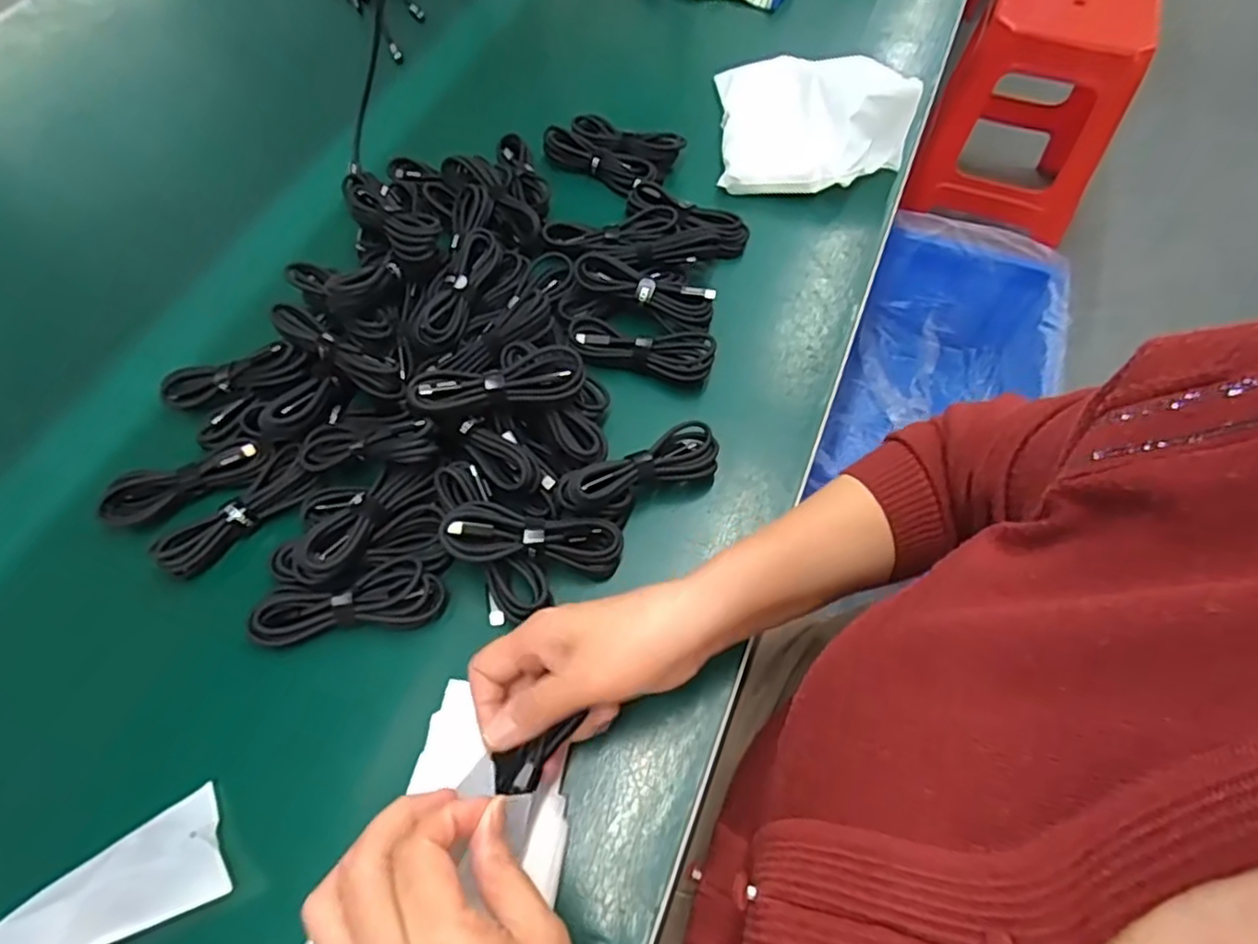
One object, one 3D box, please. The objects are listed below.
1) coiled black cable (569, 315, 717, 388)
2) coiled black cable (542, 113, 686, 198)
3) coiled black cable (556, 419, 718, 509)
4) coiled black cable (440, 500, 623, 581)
[{"bbox_3d":[0.010,-0.095,0.511,0.108,0.023,0.041,14,62,8],"label":"coiled black cable"},{"bbox_3d":[-0.015,-0.297,0.624,0.116,0.026,0.064,23,64,12],"label":"coiled black cable"},{"bbox_3d":[0.009,-0.003,0.441,0.112,0.023,0.036,-20,62,-27],"label":"coiled black cable"},{"bbox_3d":[-0.058,0.042,0.418,0.110,0.026,0.035,10,60,-17],"label":"coiled black cable"}]

